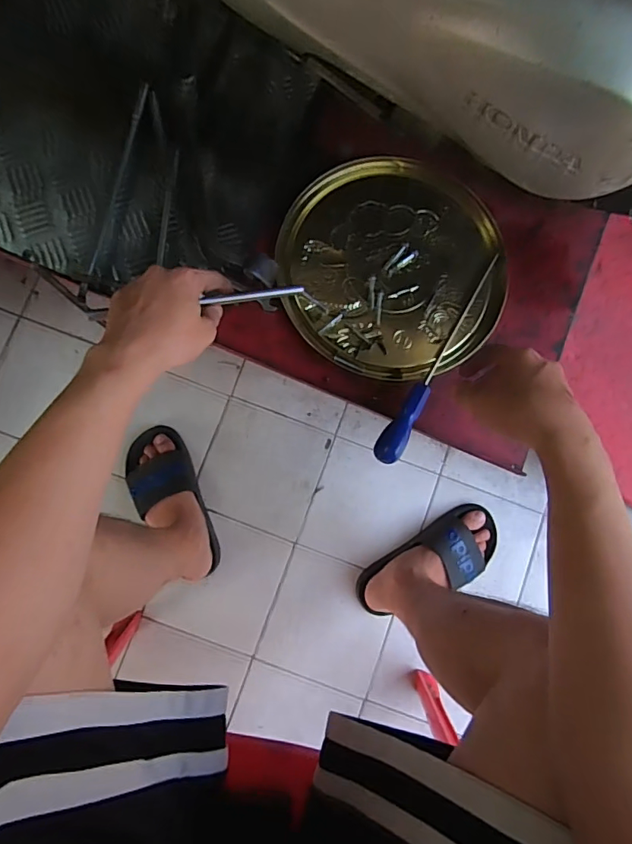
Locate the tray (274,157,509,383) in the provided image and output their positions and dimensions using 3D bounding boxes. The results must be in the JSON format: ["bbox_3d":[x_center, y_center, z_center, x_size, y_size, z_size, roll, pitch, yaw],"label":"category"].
[{"bbox_3d":[0.087,-0.178,0.552,0.260,0.021,0.244,0,82,-3],"label":"tray"}]

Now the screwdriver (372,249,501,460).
[{"bbox_3d":[0.141,-0.073,0.530,0.025,0.030,0.272,32,81,2],"label":"screwdriver"}]

